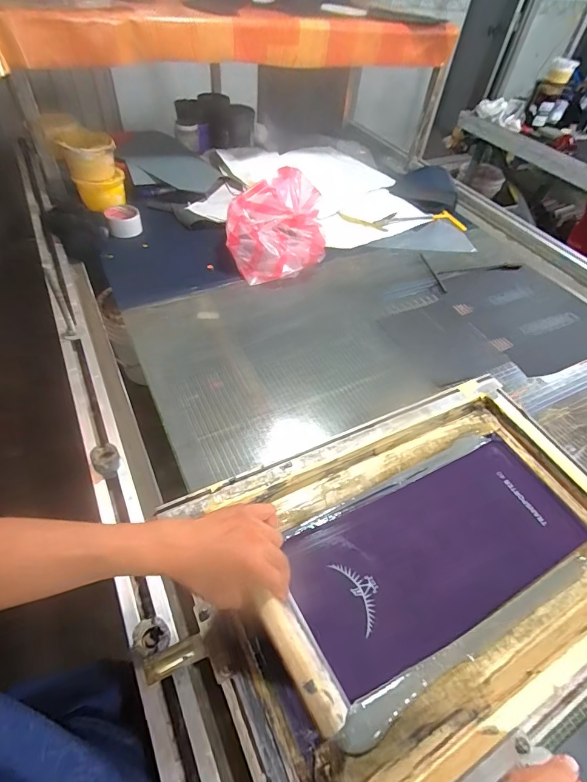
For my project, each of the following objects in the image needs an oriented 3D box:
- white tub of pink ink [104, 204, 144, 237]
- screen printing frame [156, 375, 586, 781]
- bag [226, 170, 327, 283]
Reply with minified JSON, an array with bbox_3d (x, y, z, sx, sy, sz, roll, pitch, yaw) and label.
[{"bbox_3d":[-0.459,-0.463,1.064,0.081,0.053,0.095,-15,53,-18],"label":"white tub of pink ink"},{"bbox_3d":[0.195,0.223,0.555,0.631,0.046,0.424,-18,54,-20],"label":"screen printing frame"},{"bbox_3d":[-0.043,-0.403,0.980,0.246,0.168,0.220,-11,52,-15],"label":"bag"}]

